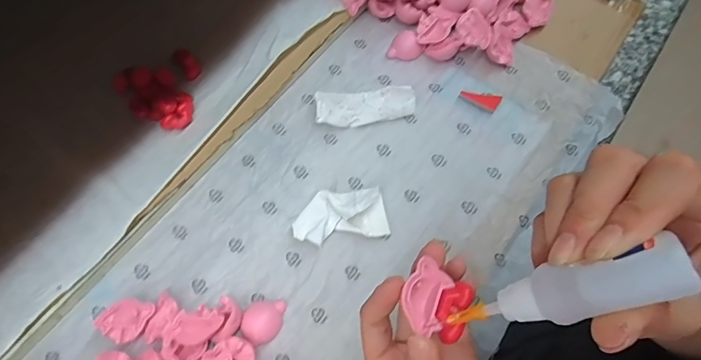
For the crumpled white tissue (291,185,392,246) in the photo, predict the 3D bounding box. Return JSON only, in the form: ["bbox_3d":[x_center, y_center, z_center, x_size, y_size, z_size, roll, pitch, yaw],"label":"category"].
[{"bbox_3d":[-0.008,0.026,0.315,0.071,0.024,0.040,-12,68,-5],"label":"crumpled white tissue"}]

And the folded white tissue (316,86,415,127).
[{"bbox_3d":[0.012,-0.063,0.355,0.082,0.016,0.029,-6,67,-2],"label":"folded white tissue"}]

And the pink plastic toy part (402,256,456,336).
[{"bbox_3d":[0.038,0.058,0.207,0.022,0.006,0.032,28,71,9],"label":"pink plastic toy part"}]

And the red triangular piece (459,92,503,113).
[{"bbox_3d":[0.113,-0.072,0.362,0.032,0.008,0.016,31,71,12],"label":"red triangular piece"}]

